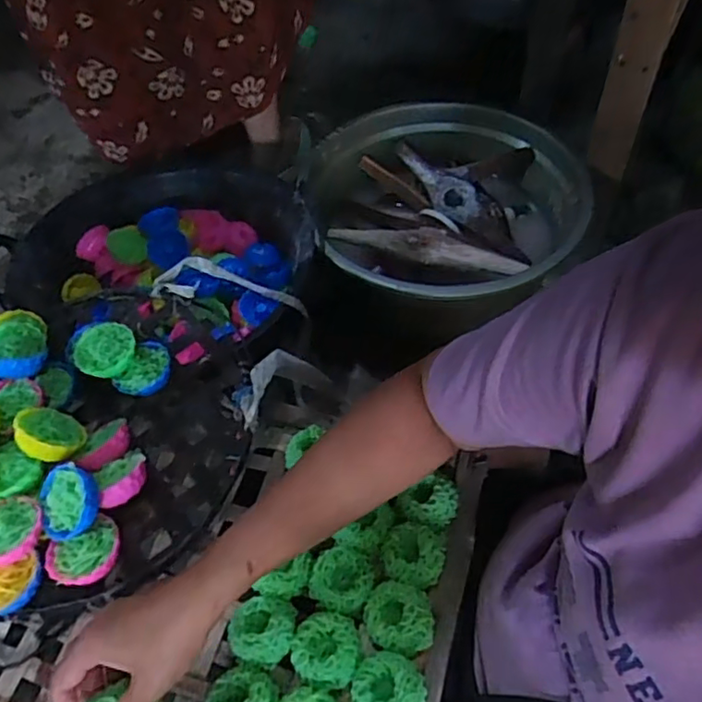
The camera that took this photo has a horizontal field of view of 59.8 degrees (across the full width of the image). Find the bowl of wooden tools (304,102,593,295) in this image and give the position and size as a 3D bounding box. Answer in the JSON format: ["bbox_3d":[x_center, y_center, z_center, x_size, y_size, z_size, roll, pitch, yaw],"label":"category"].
[{"bbox_3d":[0.144,-0.207,0.921,0.371,0.132,0.385,-3,55,4],"label":"bowl of wooden tools"}]

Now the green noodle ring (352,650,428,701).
[{"bbox_3d":[0.027,0.244,0.439,0.050,0.016,0.047,-3,55,4],"label":"green noodle ring"}]

